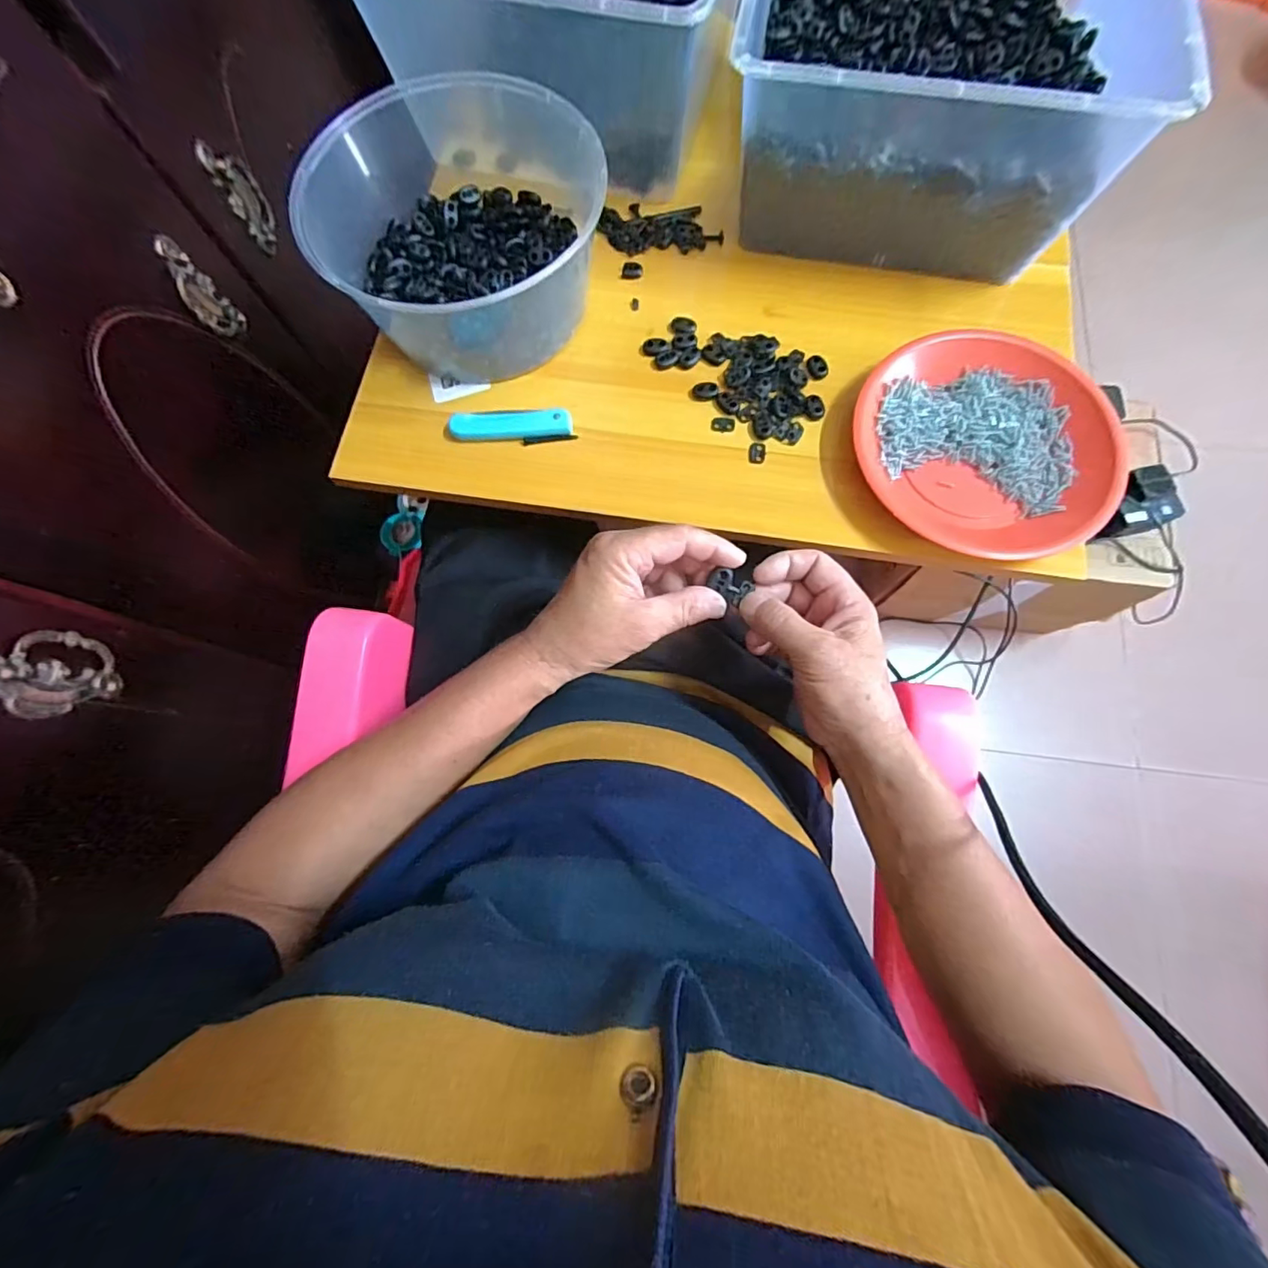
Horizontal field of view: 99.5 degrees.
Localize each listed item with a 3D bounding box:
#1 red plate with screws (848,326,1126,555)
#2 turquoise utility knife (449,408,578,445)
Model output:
[{"bbox_3d":[0.270,-0.153,0.420,0.188,0.029,0.175,0,74,1],"label":"red plate with screws"},{"bbox_3d":[-0.101,-0.173,0.445,0.099,0.008,0.030,0,74,1],"label":"turquoise utility knife"}]

